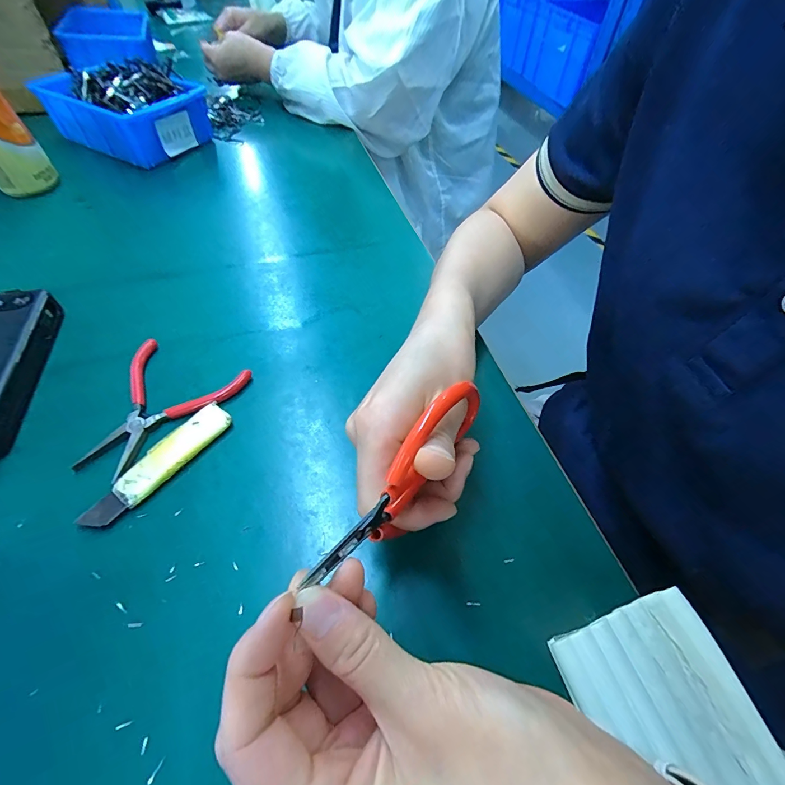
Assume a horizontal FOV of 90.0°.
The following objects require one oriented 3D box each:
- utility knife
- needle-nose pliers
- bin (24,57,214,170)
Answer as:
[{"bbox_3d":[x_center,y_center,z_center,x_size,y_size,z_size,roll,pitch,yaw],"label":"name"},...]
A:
[{"bbox_3d":[-0.156,0.047,0.265,0.026,0.009,0.103,32,58,20],"label":"utility knife"},{"bbox_3d":[-0.185,0.003,0.297,0.091,0.008,0.122,32,58,20],"label":"needle-nose pliers"},{"bbox_3d":[-0.363,-0.391,0.533,0.201,0.066,0.131,29,57,17],"label":"bin"}]

